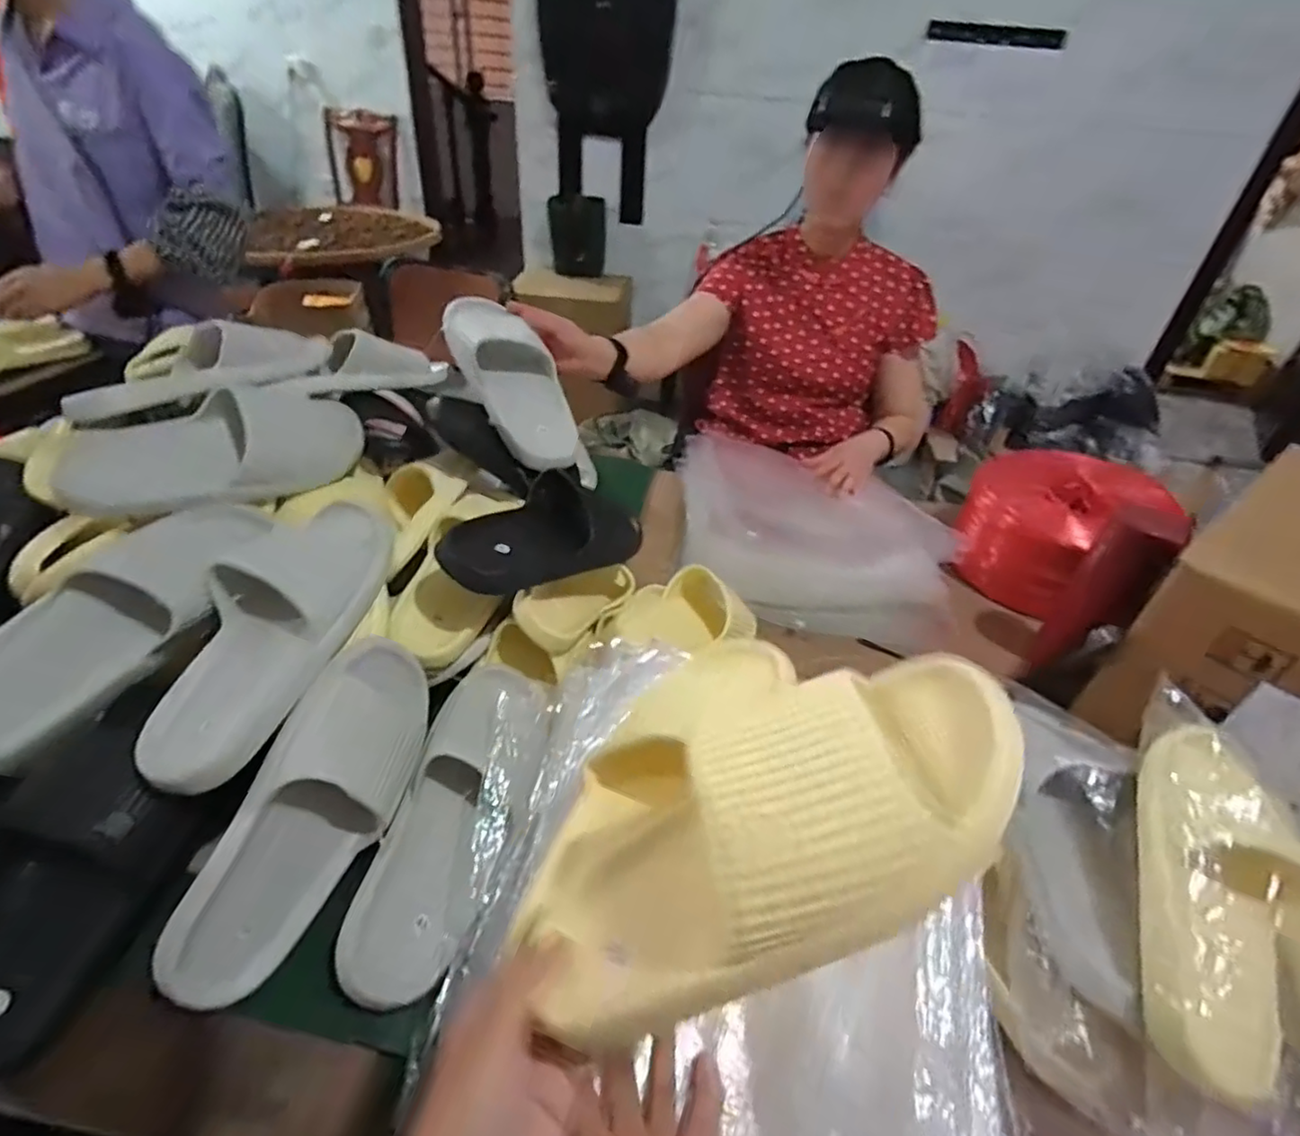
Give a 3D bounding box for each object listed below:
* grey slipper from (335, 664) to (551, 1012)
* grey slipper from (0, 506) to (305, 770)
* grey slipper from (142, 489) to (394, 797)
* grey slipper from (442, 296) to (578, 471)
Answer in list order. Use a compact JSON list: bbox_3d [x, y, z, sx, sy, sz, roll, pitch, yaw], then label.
[{"bbox_3d":[-0.164,0.208,0.526,0.086,0.075,0.262,28,50,-16],"label":"grey slipper"},{"bbox_3d":[-0.450,0.036,0.530,0.116,0.065,0.272,31,65,29],"label":"grey slipper"},{"bbox_3d":[-0.320,0.044,0.534,0.113,0.059,0.277,12,56,9],"label":"grey slipper"},{"bbox_3d":[-0.175,-0.237,0.791,0.088,0.064,0.277,-24,75,-31],"label":"grey slipper"}]

